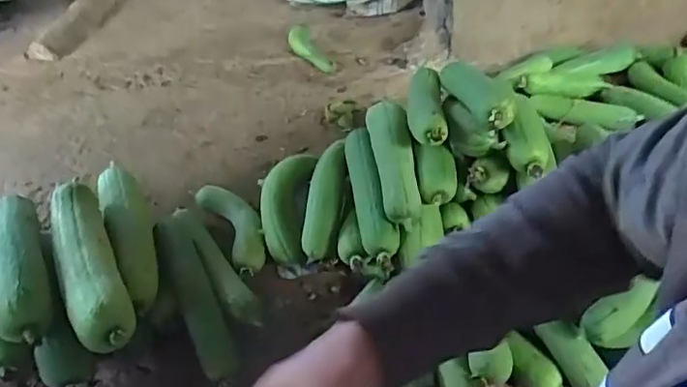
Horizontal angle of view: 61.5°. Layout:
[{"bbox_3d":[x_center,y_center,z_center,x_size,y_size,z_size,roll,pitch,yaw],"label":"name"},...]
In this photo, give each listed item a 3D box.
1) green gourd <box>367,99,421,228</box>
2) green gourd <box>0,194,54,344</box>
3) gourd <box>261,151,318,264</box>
[{"bbox_3d":[0.070,-0.048,0.824,0.055,0.052,0.213,-7,57,-3],"label":"green gourd"},{"bbox_3d":[-0.432,0.085,0.758,0.067,0.052,0.252,-21,42,-19],"label":"green gourd"},{"bbox_3d":[-0.091,0.020,0.944,0.077,0.056,0.190,3,75,9],"label":"gourd"}]

